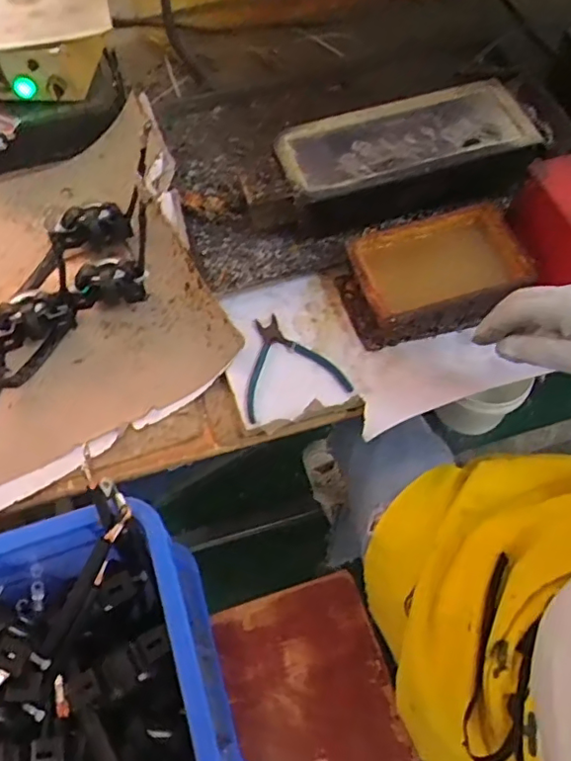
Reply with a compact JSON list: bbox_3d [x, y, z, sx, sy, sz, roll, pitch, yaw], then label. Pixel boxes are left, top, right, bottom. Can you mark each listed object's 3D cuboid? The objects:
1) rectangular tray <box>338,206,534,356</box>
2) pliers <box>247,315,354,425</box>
[{"bbox_3d":[0.181,-0.130,0.700,0.211,0.075,0.136,-17,62,-7],"label":"rectangular tray"},{"bbox_3d":[0.006,-0.026,0.690,0.127,0.016,0.133,-12,62,-4],"label":"pliers"}]

